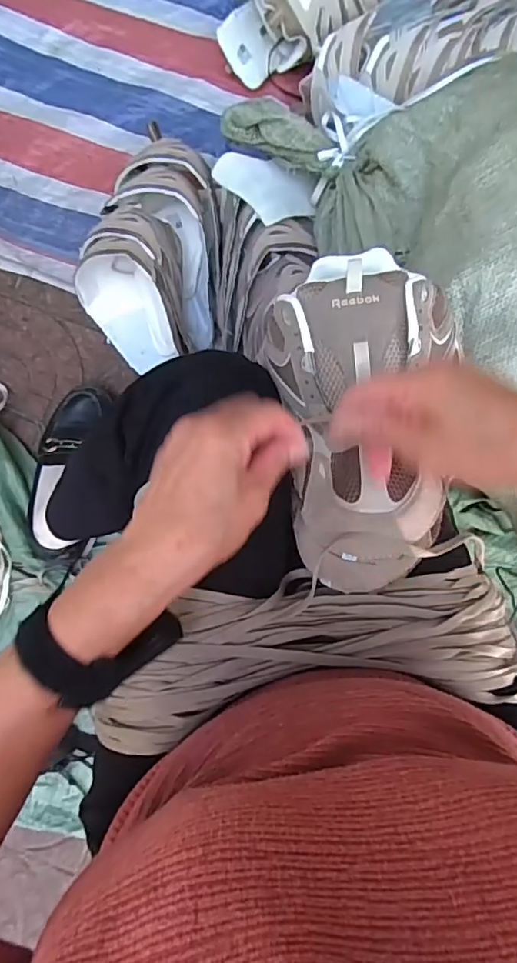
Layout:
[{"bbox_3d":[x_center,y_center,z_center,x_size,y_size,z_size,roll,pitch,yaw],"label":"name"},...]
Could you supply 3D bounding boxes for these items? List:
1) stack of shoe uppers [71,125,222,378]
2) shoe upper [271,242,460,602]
[{"bbox_3d":[-0.147,-0.321,0.739,0.201,0.155,0.270,8,84,0],"label":"stack of shoe uppers"},{"bbox_3d":[0.080,-0.053,0.396,0.133,0.074,0.257,-2,85,-1],"label":"shoe upper"}]

